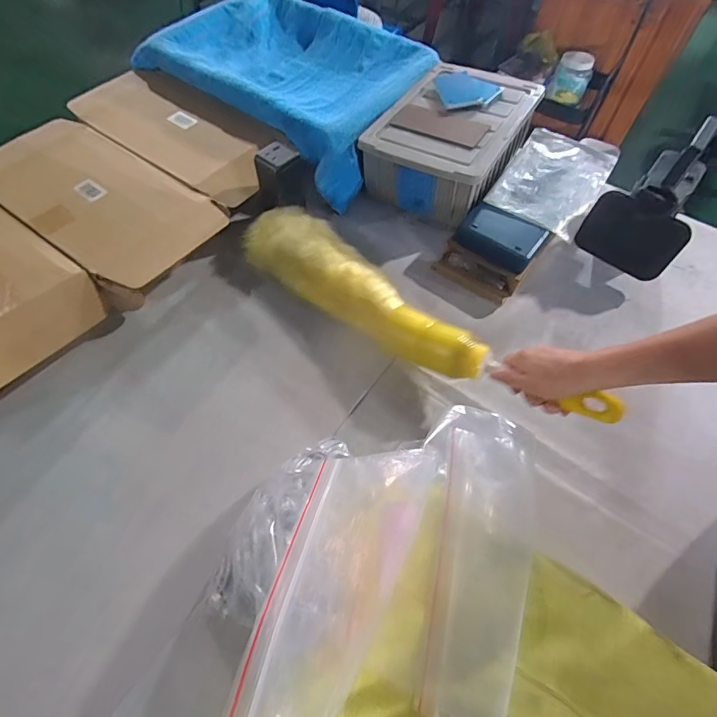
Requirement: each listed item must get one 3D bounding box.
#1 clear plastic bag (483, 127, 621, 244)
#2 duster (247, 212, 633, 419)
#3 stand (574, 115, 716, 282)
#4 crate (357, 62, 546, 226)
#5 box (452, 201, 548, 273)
[{"bbox_3d":[0.320,-0.297,0.708,0.146,0.033,0.228,28,61,16],"label":"clear plastic bag"},{"bbox_3d":[0.057,-0.069,0.577,0.540,0.068,0.111,35,63,24],"label":"duster"},{"bbox_3d":[0.433,-0.239,0.638,0.130,0.147,0.158,29,61,16],"label":"stand"},{"bbox_3d":[0.161,-0.376,0.751,0.211,0.109,0.303,27,60,15],"label":"crate"},{"bbox_3d":[0.218,-0.187,0.663,0.118,0.042,0.074,34,62,19],"label":"box"}]

